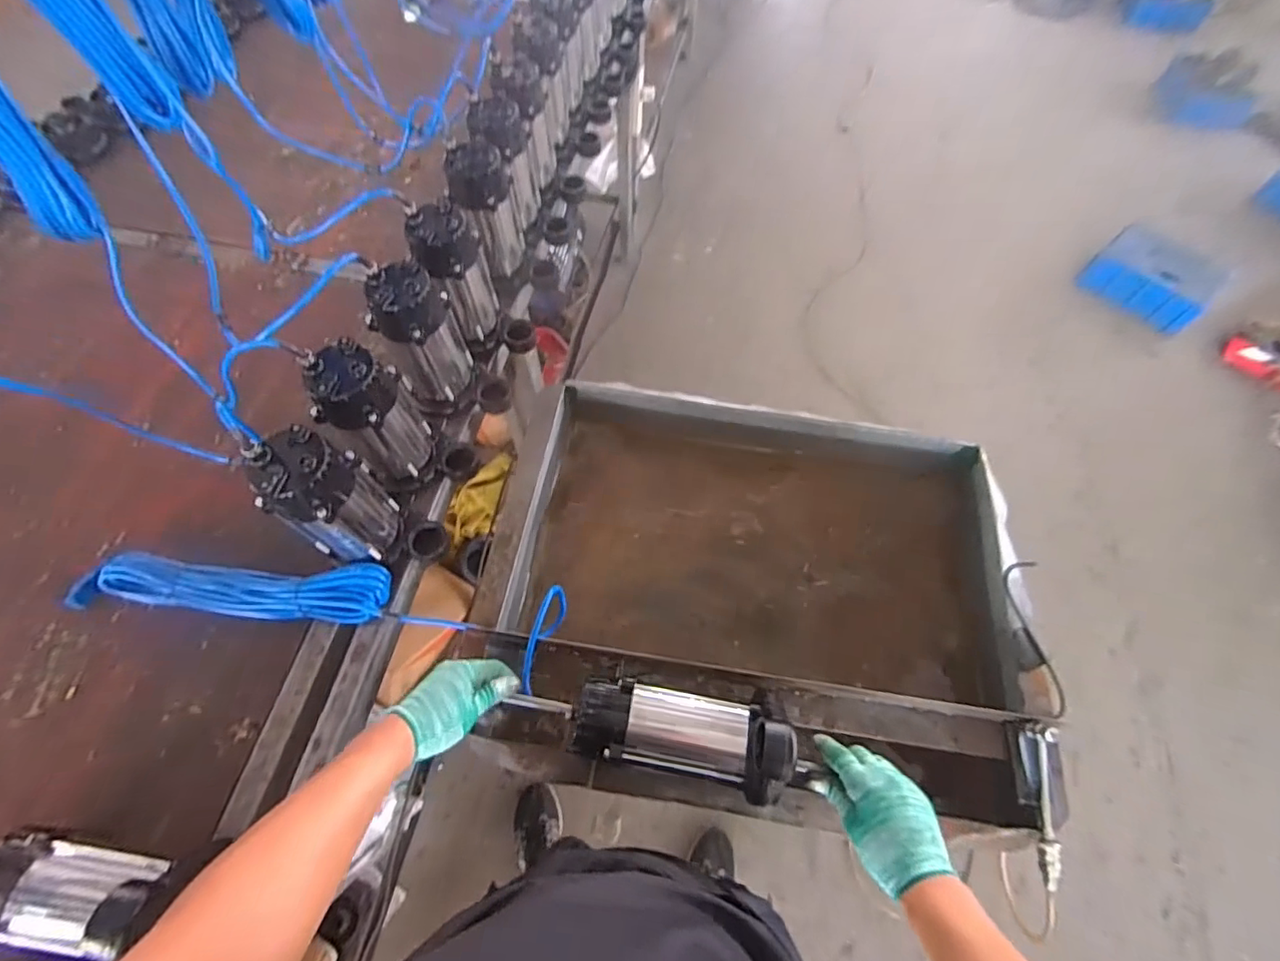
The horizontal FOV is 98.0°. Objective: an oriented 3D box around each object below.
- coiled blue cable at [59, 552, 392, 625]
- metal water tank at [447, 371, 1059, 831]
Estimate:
[{"bbox_3d":[-0.543,0.141,0.740,0.401,0.060,0.075,2,61,0],"label":"coiled blue cable"},{"bbox_3d":[0.167,0.167,0.872,0.749,0.217,0.598,8,62,3],"label":"metal water tank"}]

